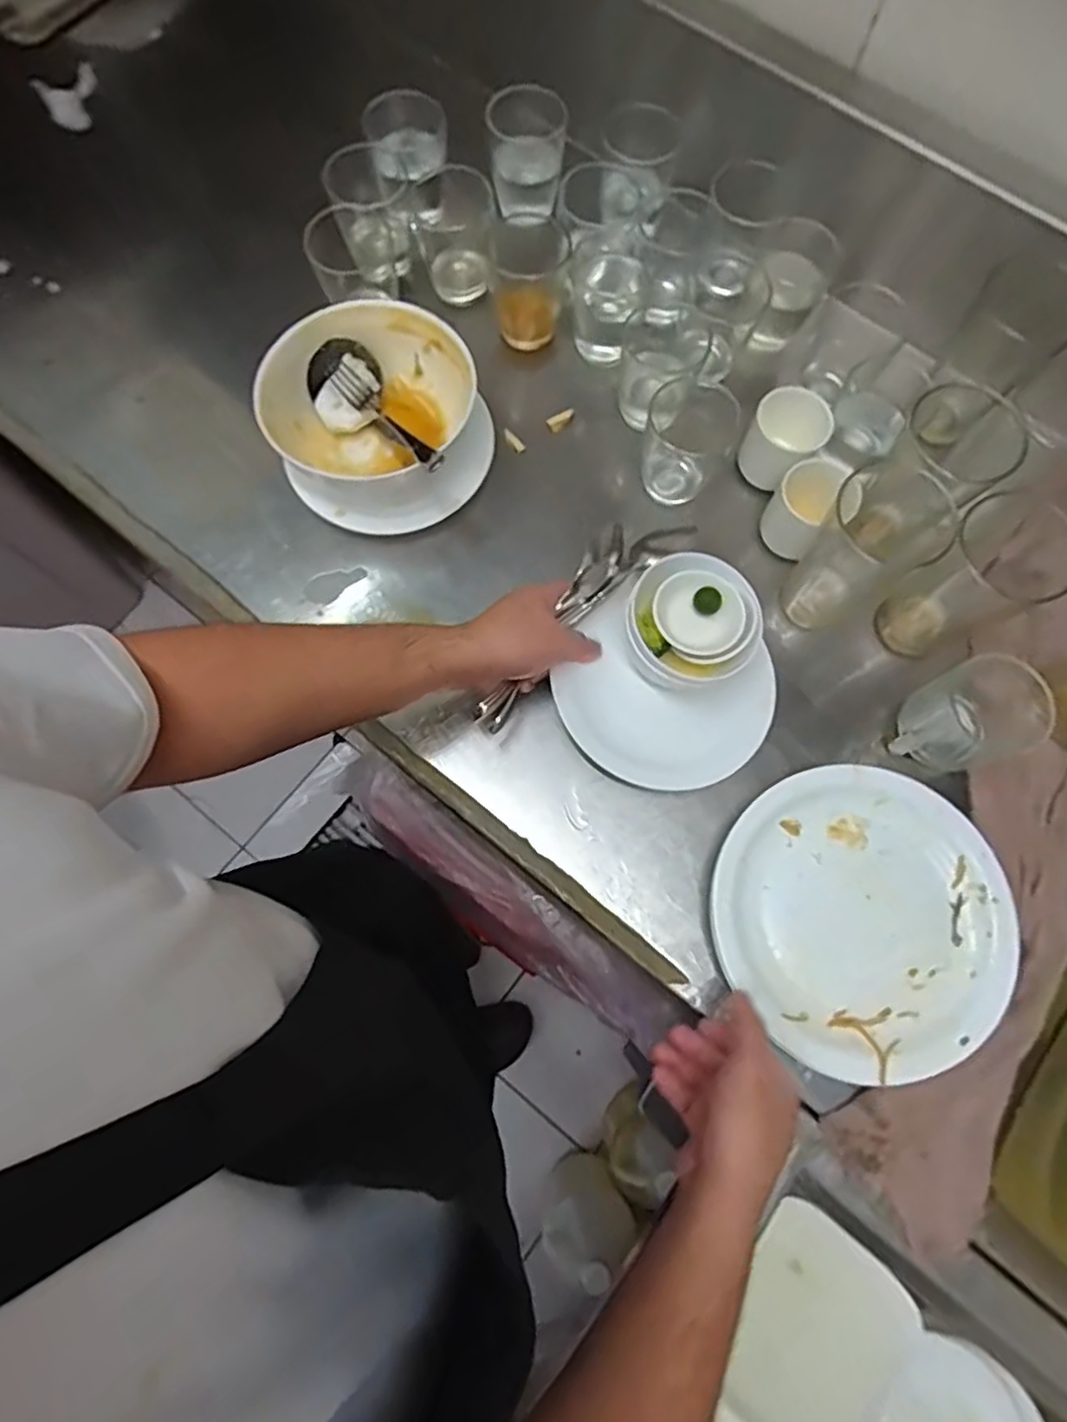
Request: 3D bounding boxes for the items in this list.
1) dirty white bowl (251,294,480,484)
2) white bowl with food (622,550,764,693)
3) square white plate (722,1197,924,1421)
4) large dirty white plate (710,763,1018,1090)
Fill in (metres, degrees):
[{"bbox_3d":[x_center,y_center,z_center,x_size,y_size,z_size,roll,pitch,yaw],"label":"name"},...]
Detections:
[{"bbox_3d":[-0.153,-0.288,0.618,0.172,0.083,0.166,0,76,0],"label":"dirty white bowl"},{"bbox_3d":[0.128,-0.071,0.566,0.100,0.060,0.096,0,76,0],"label":"white bowl with food"},{"bbox_3d":[0.219,0.492,0.536,0.113,0.019,0.157,29,78,27],"label":"square white plate"},{"bbox_3d":[0.255,0.160,0.538,0.218,0.021,0.220,0,76,0],"label":"large dirty white plate"}]

